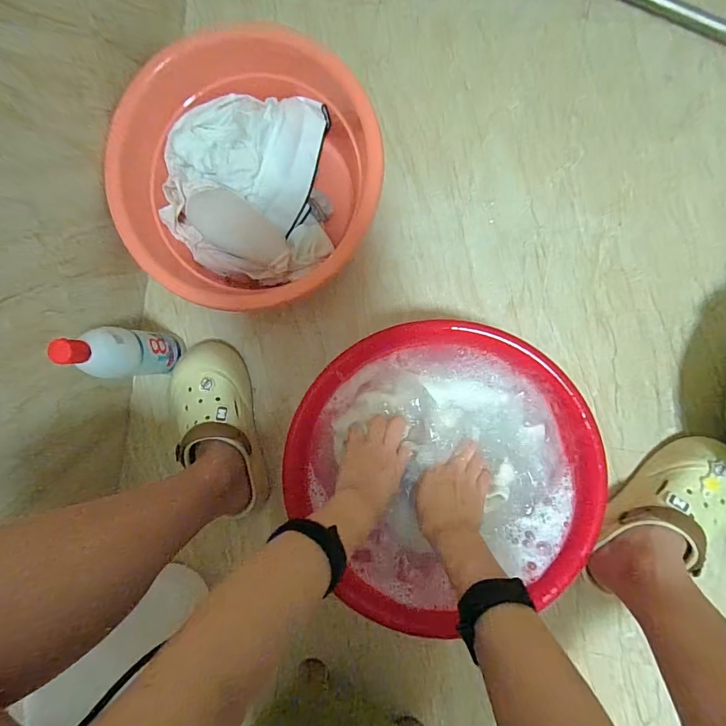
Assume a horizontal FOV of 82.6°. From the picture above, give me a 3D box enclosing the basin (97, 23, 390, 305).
[{"bbox_3d":[-0.148,-0.233,0.566,0.317,0.140,0.289,0,92,7],"label":"basin"}]

